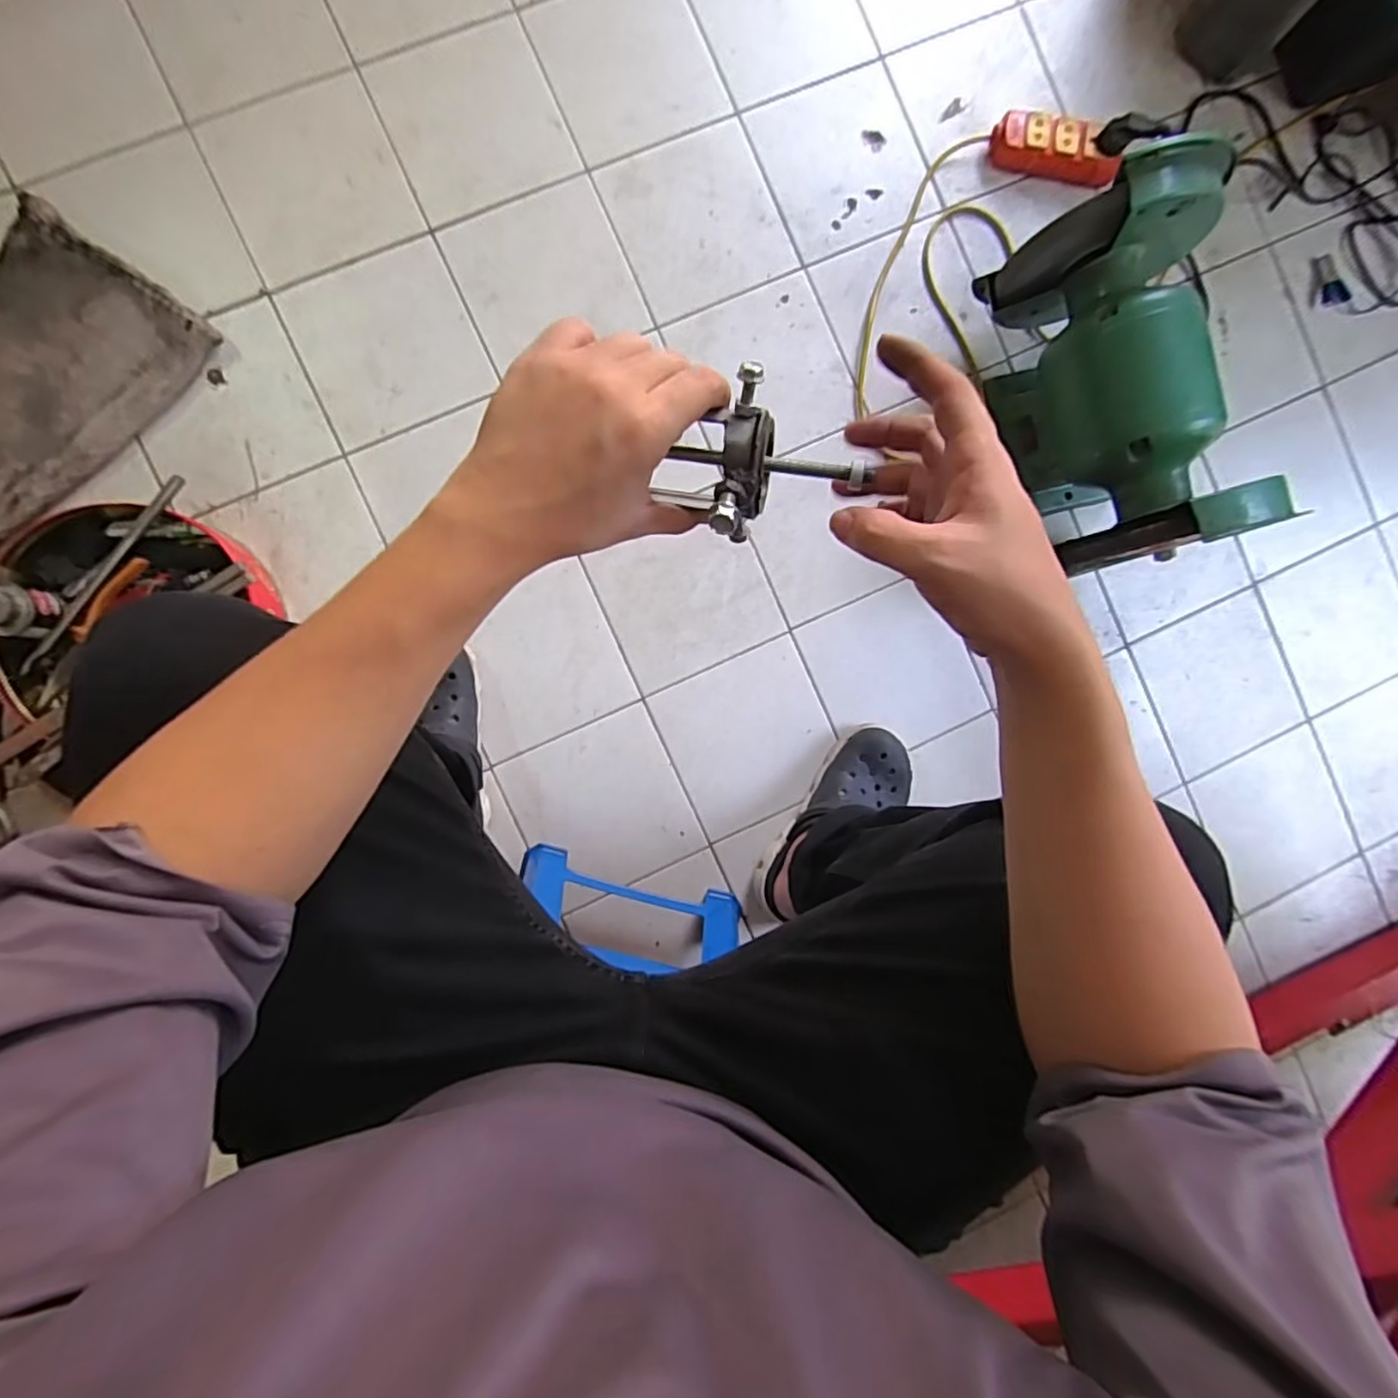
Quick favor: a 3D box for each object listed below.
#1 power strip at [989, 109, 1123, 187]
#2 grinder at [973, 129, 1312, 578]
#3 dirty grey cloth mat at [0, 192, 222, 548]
[{"bbox_3d":[0.432,-0.675,0.805,0.148,0.040,0.061,9,90,-5],"label":"power strip"},{"bbox_3d":[0.444,-0.327,0.711,0.171,0.228,0.352,-14,92,-5],"label":"grinder"},{"bbox_3d":[-0.725,-0.322,0.707,0.215,0.014,0.354,35,88,-5],"label":"dirty grey cloth mat"}]

